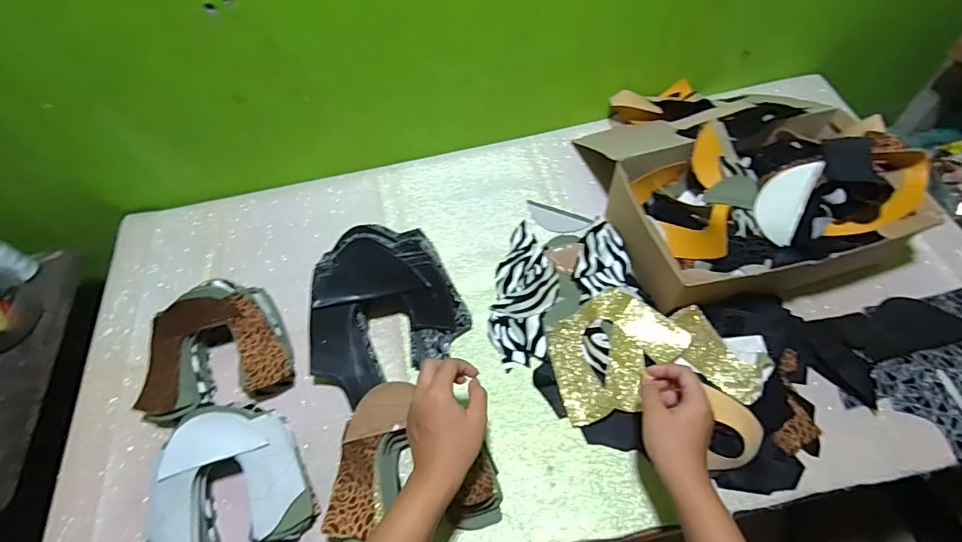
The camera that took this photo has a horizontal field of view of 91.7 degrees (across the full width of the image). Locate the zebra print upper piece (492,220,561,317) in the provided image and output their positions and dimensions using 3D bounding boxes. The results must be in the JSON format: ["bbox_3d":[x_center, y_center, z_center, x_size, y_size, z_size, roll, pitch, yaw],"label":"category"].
[{"bbox_3d":[0.067,-0.004,0.660,0.083,0.014,0.151,5,59,7],"label":"zebra print upper piece"}]

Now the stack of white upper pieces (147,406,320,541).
[{"bbox_3d":[-0.266,0.228,0.512,0.162,0.070,0.171,-3,58,3],"label":"stack of white upper pieces"}]

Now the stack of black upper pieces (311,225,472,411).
[{"bbox_3d":[-0.136,0.041,0.605,0.203,0.092,0.218,-26,60,-11],"label":"stack of black upper pieces"}]

